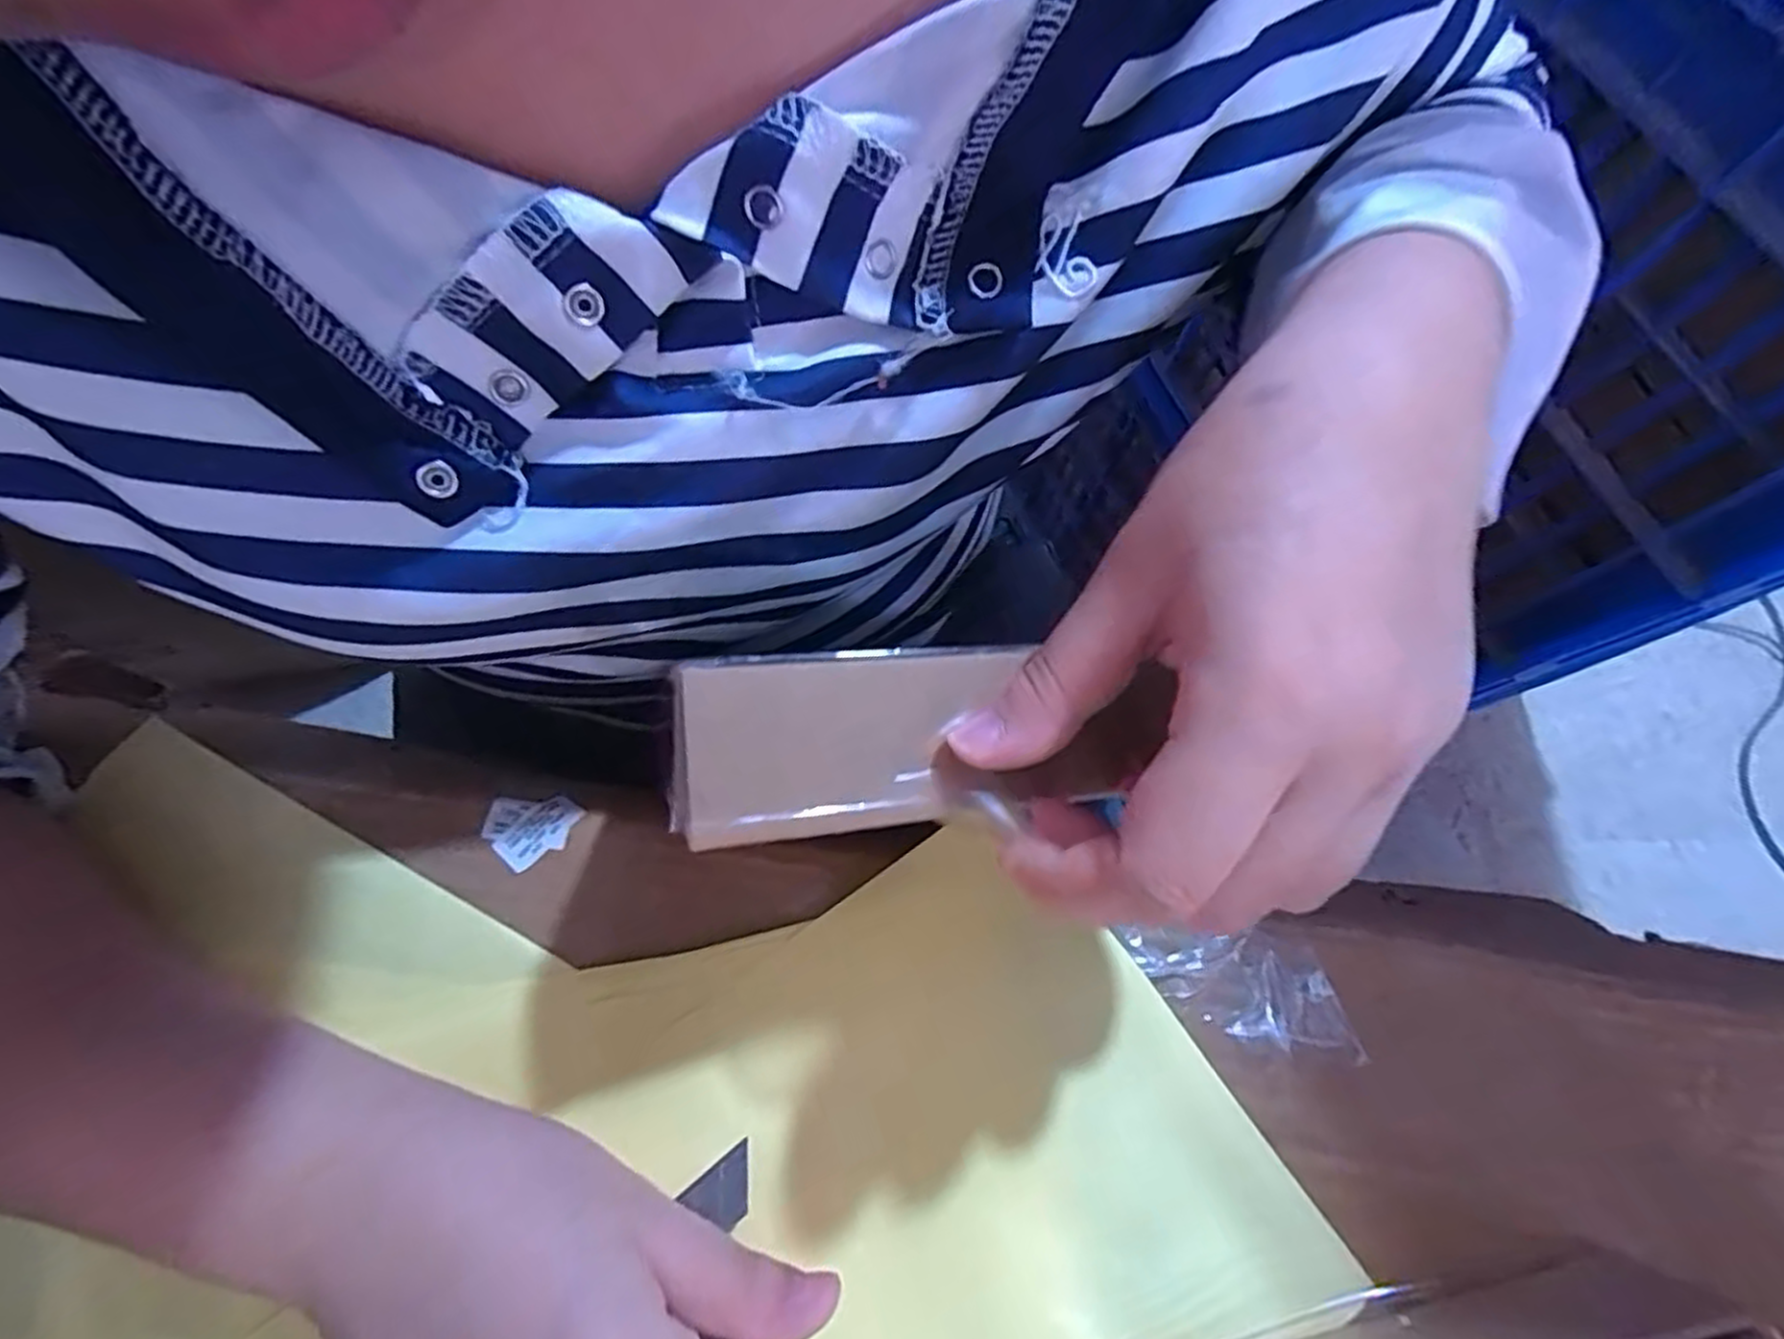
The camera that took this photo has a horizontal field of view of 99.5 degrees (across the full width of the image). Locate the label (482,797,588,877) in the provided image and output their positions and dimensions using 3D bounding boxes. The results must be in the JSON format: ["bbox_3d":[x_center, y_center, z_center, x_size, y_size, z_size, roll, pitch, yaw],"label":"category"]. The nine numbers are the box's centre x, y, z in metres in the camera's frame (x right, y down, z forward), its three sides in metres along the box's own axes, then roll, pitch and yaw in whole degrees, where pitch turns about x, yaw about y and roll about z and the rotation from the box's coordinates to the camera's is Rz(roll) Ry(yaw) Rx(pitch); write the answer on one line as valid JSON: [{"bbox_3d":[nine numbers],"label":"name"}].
[{"bbox_3d":[-0.131,0.057,0.271,0.029,0.004,0.028,24,72,3],"label":"label"}]

